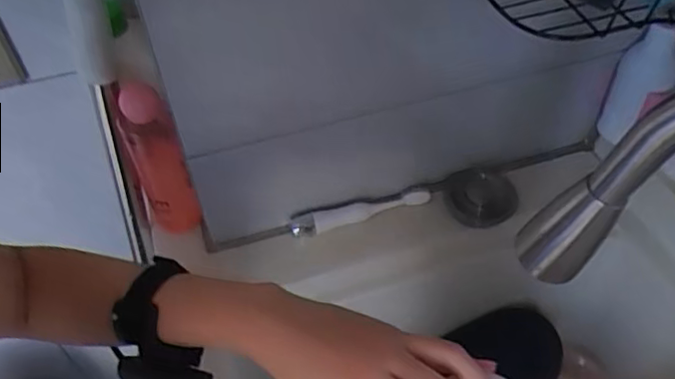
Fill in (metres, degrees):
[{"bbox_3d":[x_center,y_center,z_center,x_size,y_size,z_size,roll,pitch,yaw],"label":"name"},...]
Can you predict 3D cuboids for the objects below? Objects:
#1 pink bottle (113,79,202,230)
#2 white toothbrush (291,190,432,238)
[{"bbox_3d":[-0.192,-0.028,0.645,0.051,0.186,0.056,-23,52,-17],"label":"pink bottle"},{"bbox_3d":[0.030,0.027,0.708,0.170,0.018,0.021,-15,50,-10],"label":"white toothbrush"}]

